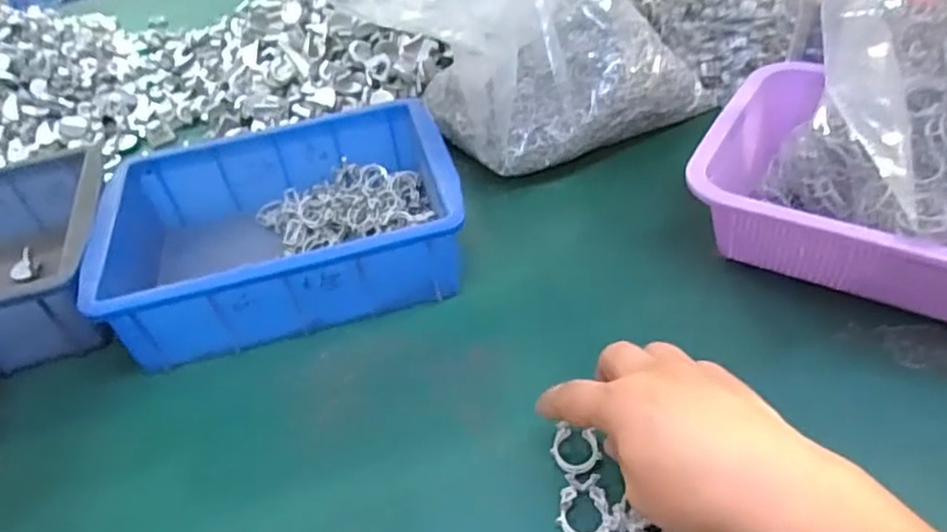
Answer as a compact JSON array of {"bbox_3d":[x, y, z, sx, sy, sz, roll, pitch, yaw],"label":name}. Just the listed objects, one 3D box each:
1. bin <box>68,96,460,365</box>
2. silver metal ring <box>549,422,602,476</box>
[{"bbox_3d":[-0.138,-0.029,0.491,0.241,0.077,0.167,-14,43,-7],"label":"bin"},{"bbox_3d":[0.056,0.101,0.360,0.026,0.004,0.025,-4,53,5],"label":"silver metal ring"}]

